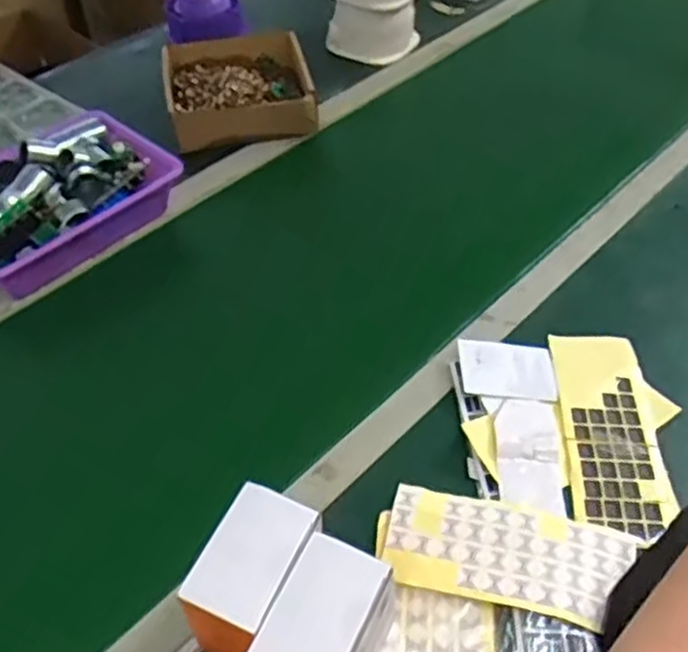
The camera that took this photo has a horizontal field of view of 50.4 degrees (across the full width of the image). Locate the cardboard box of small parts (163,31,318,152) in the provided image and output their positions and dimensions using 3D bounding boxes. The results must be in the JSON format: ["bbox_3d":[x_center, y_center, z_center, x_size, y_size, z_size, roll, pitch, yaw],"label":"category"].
[{"bbox_3d":[-0.159,-0.364,1.114,0.215,0.066,0.229,-9,48,-7],"label":"cardboard box of small parts"}]

